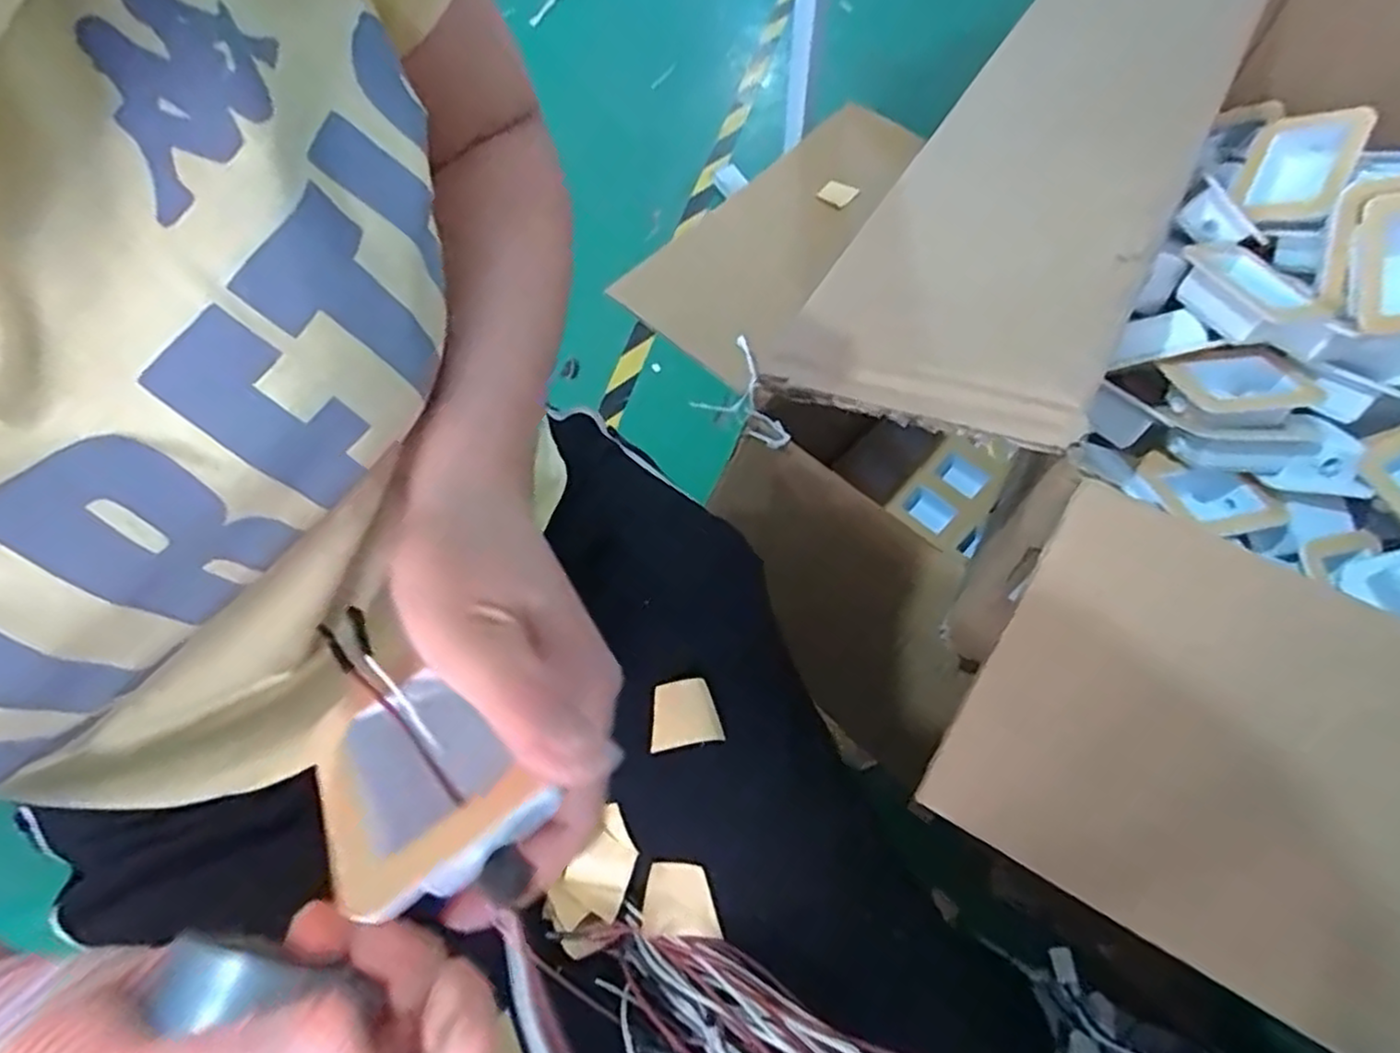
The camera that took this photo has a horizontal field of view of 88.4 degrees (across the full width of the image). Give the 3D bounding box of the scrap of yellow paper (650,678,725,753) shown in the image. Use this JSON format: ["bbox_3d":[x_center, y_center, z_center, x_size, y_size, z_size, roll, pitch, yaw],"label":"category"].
[{"bbox_3d":[-0.009,0.093,0.358,0.034,0.005,0.031,-11,62,-3],"label":"scrap of yellow paper"}]

